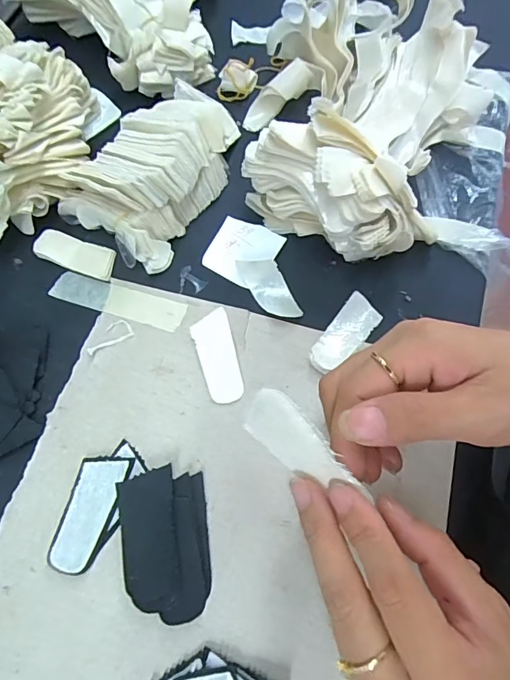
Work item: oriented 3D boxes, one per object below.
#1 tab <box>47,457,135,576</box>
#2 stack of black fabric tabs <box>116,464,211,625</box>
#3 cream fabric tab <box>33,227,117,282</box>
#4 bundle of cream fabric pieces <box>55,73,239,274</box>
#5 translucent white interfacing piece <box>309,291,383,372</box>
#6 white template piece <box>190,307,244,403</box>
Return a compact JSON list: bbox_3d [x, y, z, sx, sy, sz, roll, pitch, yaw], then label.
[{"bbox_3d":[-0.106,0.109,0.288,0.032,0.005,0.071,13,69,7],"label":"tab"},{"bbox_3d":[-0.055,0.124,0.278,0.050,0.013,0.084,-11,68,-3],"label":"stack of black fabric tabs"},{"bbox_3d":[-0.143,-0.069,0.362,0.069,0.006,0.026,20,70,9],"label":"cream fabric tab"},{"bbox_3d":[-0.070,-0.140,0.360,0.087,0.056,0.154,35,73,14],"label":"bundle of cream fabric pieces"},{"bbox_3d":[0.067,-0.004,0.330,0.028,0.005,0.067,34,73,14],"label":"translucent white interfacing piece"},{"bbox_3d":[-0.027,0.012,0.326,0.027,0.004,0.067,-15,74,0],"label":"white template piece"}]

